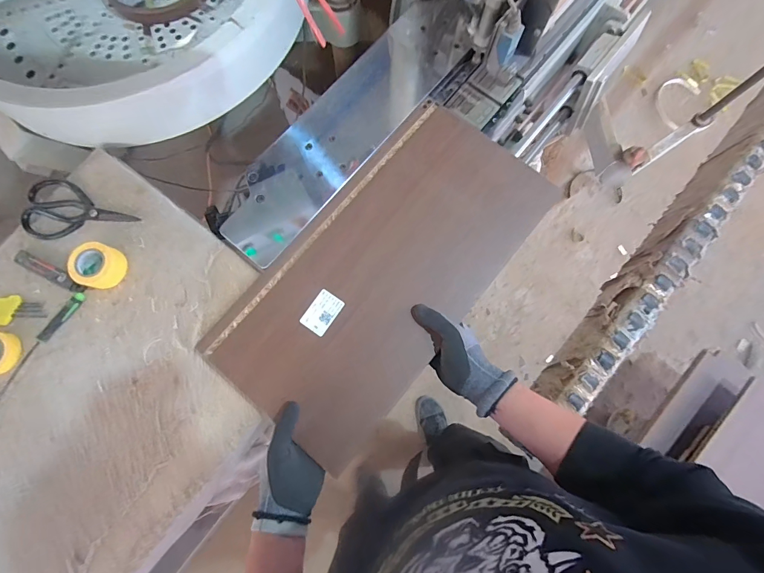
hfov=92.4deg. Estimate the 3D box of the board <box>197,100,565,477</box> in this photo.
[{"bbox_3d":[0.007,-0.030,0.557,0.272,0.021,0.530,39,80,7],"label":"board"}]

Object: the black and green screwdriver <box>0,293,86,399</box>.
[{"bbox_3d":[-0.529,0.104,0.548,0.025,0.016,0.234,32,80,6],"label":"black and green screwdriver"}]

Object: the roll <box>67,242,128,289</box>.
[{"bbox_3d":[-0.438,-0.031,0.566,0.073,0.038,0.064,13,78,2],"label":"roll"}]

